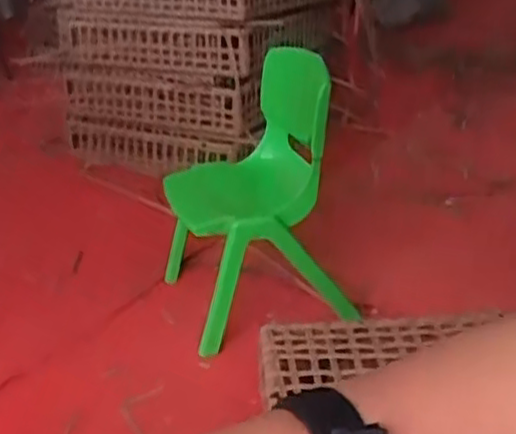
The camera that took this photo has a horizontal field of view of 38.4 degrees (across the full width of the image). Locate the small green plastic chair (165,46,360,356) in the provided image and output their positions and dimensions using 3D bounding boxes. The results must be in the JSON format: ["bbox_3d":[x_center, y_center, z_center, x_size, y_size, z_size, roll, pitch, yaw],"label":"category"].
[{"bbox_3d":[-0.011,-0.048,1.475,0.321,0.476,0.316,-10,26,-17],"label":"small green plastic chair"}]

